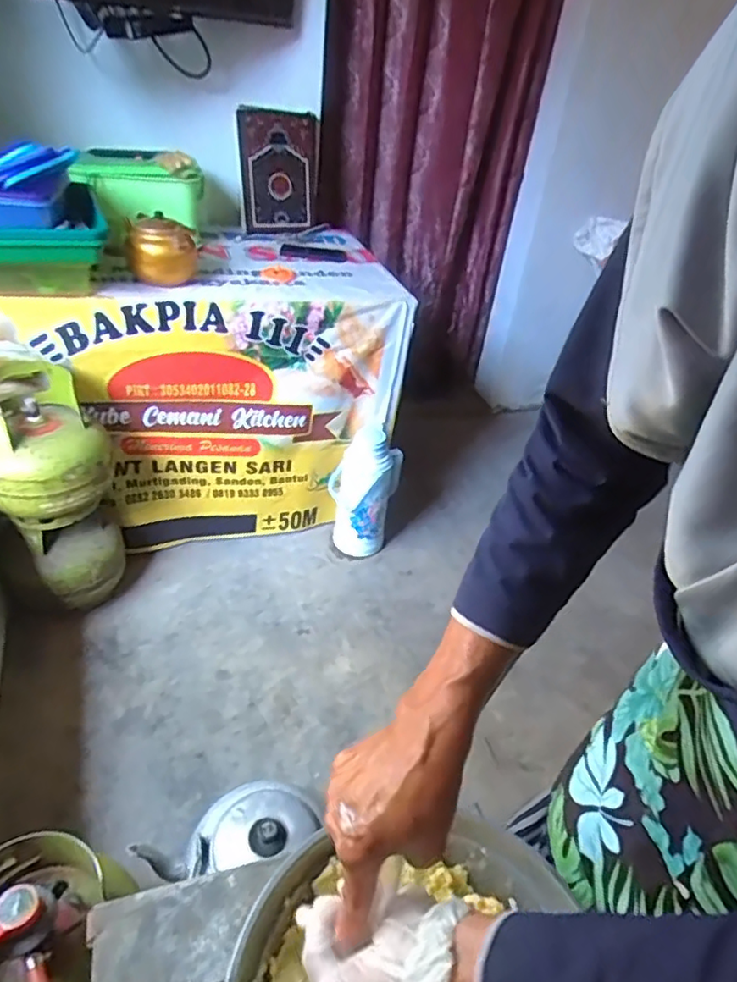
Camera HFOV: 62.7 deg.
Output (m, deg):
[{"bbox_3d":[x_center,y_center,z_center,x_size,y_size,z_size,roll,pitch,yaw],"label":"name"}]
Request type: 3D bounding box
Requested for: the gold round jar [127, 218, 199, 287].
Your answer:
[{"bbox_3d":[-0.444,-0.521,1.296,0.143,0.119,0.144,-7,40,-19],"label":"gold round jar"}]

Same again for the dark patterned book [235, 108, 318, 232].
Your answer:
[{"bbox_3d":[-0.235,-0.858,1.627,0.242,0.282,0.035,-18,30,-31],"label":"dark patterned book"}]

